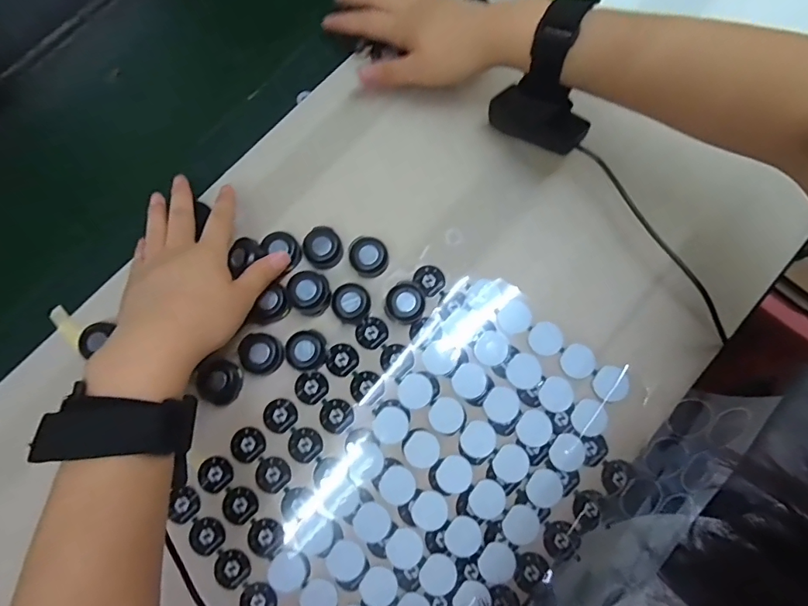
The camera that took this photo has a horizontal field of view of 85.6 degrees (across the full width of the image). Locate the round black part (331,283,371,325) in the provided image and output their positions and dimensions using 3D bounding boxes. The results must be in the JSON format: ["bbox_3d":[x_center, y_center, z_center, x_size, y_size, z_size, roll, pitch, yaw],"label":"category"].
[{"bbox_3d":[-0.038,0.001,0.321,0.027,0.011,0.028,0,80,-1],"label":"round black part"}]

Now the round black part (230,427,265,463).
[{"bbox_3d":[-0.110,0.100,0.307,0.023,0.004,0.023,0,80,-1],"label":"round black part"}]

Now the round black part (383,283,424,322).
[{"bbox_3d":[0.000,0.001,0.321,0.029,0.012,0.028,0,80,-1],"label":"round black part"}]

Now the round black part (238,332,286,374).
[{"bbox_3d":[-0.103,0.036,0.313,0.031,0.011,0.029,0,80,-1],"label":"round black part"}]

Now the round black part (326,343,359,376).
[{"bbox_3d":[-0.045,0.041,0.318,0.023,0.004,0.023,0,80,-1],"label":"round black part"}]

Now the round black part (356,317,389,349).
[{"bbox_3d":[-0.024,0.022,0.322,0.022,0.004,0.023,0,80,-1],"label":"round black part"}]

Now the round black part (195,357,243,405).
[{"bbox_3d":[-0.131,0.055,0.310,0.031,0.008,0.031,0,80,-1],"label":"round black part"}]

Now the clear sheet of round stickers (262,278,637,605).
[{"bbox_3d":[0.033,0.117,0.303,0.141,0.007,0.259,37,81,5],"label":"clear sheet of round stickers"}]

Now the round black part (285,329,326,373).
[{"bbox_3d":[-0.071,0.034,0.314,0.028,0.011,0.029,0,80,-1],"label":"round black part"}]

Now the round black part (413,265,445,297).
[{"bbox_3d":[0.019,-0.017,0.330,0.023,0.004,0.023,0,80,-1],"label":"round black part"}]

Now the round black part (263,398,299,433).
[{"bbox_3d":[-0.088,0.080,0.310,0.023,0.004,0.022,0,80,-1],"label":"round black part"}]

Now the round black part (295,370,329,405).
[{"bbox_3d":[-0.067,0.061,0.315,0.023,0.004,0.022,0,80,-1],"label":"round black part"}]

